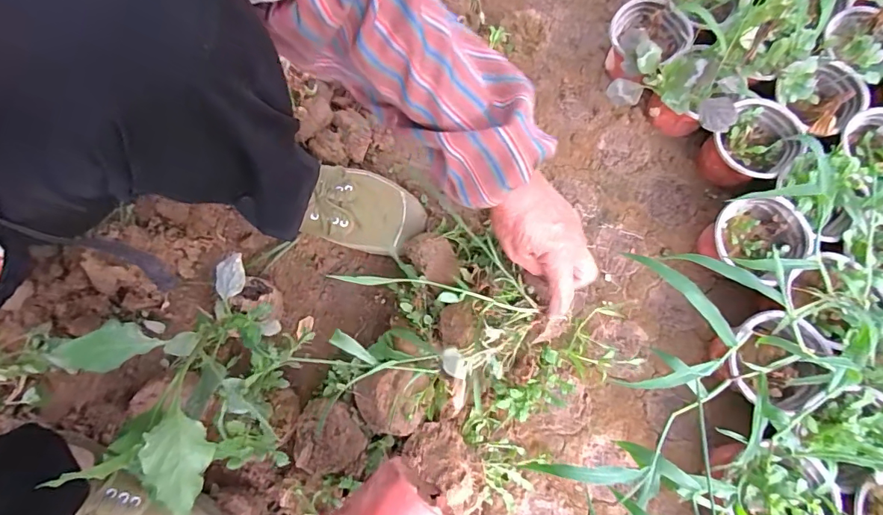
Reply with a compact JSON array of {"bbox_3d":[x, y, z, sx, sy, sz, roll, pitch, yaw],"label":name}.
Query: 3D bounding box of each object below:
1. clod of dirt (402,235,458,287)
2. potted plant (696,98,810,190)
[{"bbox_3d":[-0.010,0.002,0.495,0.046,0.034,0.067,-41,77,-9],"label":"clod of dirt"},{"bbox_3d":[0.363,-0.131,0.528,0.080,0.082,0.094,40,80,10],"label":"potted plant"}]

